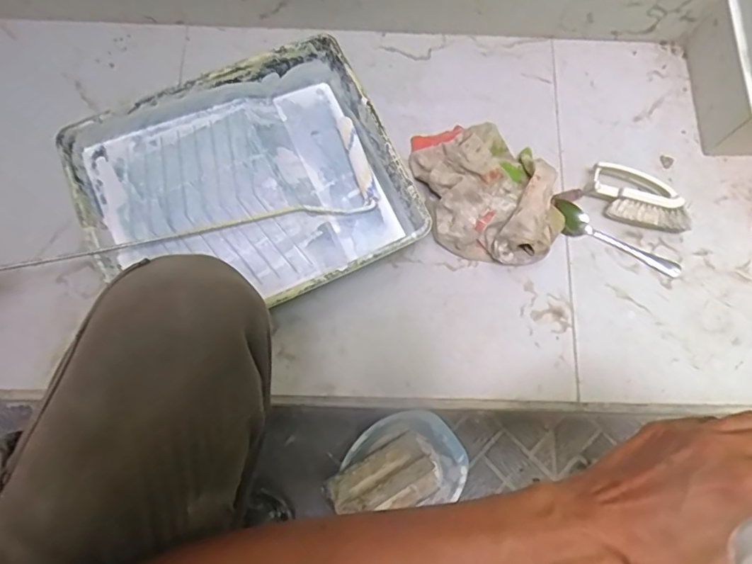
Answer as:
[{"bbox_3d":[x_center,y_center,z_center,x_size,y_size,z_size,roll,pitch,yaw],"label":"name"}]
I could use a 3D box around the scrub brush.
[{"bbox_3d":[0.320,-0.096,0.658,0.129,0.040,0.063,26,76,6],"label":"scrub brush"}]

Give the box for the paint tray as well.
[{"bbox_3d":[-0.146,-0.100,0.632,0.335,0.076,0.282,-25,77,-8],"label":"paint tray"}]

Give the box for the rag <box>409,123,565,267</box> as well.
[{"bbox_3d":[0.134,-0.115,0.640,0.149,0.078,0.191,-16,76,-5],"label":"rag"}]

